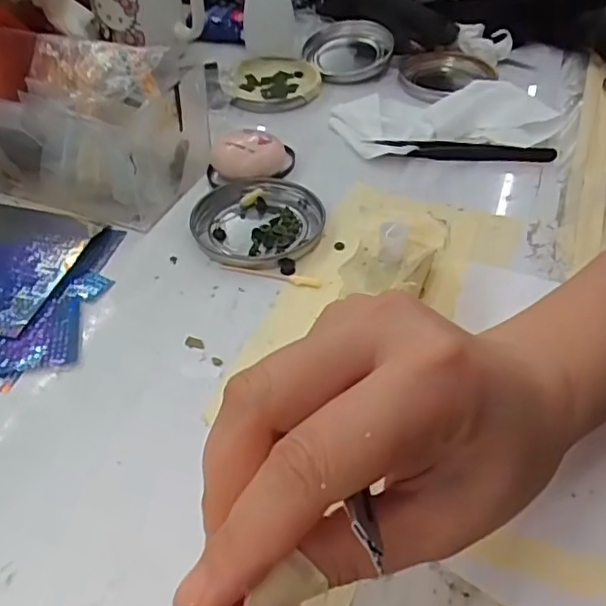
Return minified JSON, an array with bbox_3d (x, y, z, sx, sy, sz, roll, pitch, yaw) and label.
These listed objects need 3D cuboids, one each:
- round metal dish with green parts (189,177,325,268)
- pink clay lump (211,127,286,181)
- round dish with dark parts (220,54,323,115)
[{"bbox_3d":[-0.028,-0.049,0.375,0.077,0.010,0.076,0,44,0],"label":"round metal dish with green parts"},{"bbox_3d":[-0.038,-0.098,0.412,0.045,0.025,0.037,8,45,9],"label":"pink clay lump"},{"bbox_3d":[-0.028,-0.182,0.504,0.077,0.013,0.084,0,44,0],"label":"round dish with dark parts"}]

